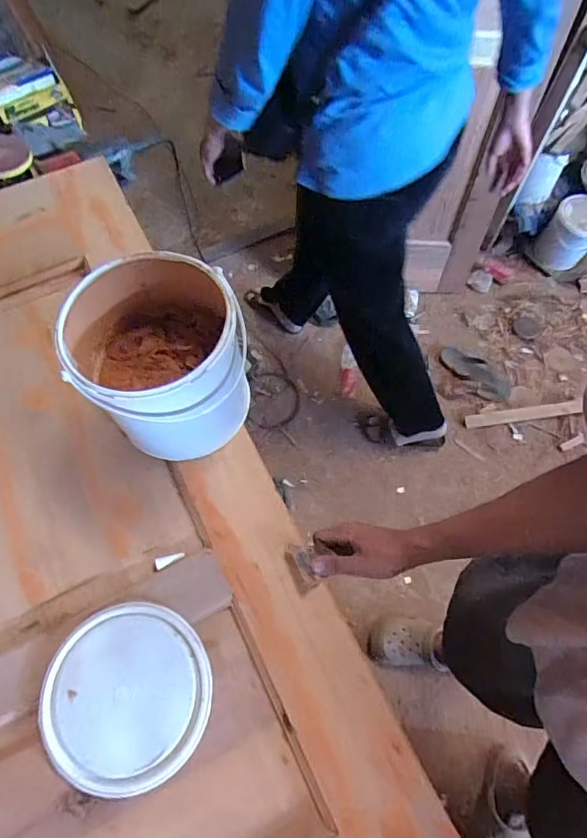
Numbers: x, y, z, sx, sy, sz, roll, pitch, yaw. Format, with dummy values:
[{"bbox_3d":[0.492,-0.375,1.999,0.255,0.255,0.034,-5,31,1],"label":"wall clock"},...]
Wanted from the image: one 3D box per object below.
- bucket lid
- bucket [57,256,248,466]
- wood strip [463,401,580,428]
[{"bbox_3d":[-0.178,0.290,0.517,0.177,0.024,0.168,-1,66,1],"label":"bucket lid"},{"bbox_3d":[-0.145,-0.066,0.577,0.174,0.196,0.180,-1,66,1],"label":"bucket"},{"bbox_3d":[0.732,-0.017,1.548,0.365,0.020,0.042,-7,64,-3],"label":"wood strip"}]

